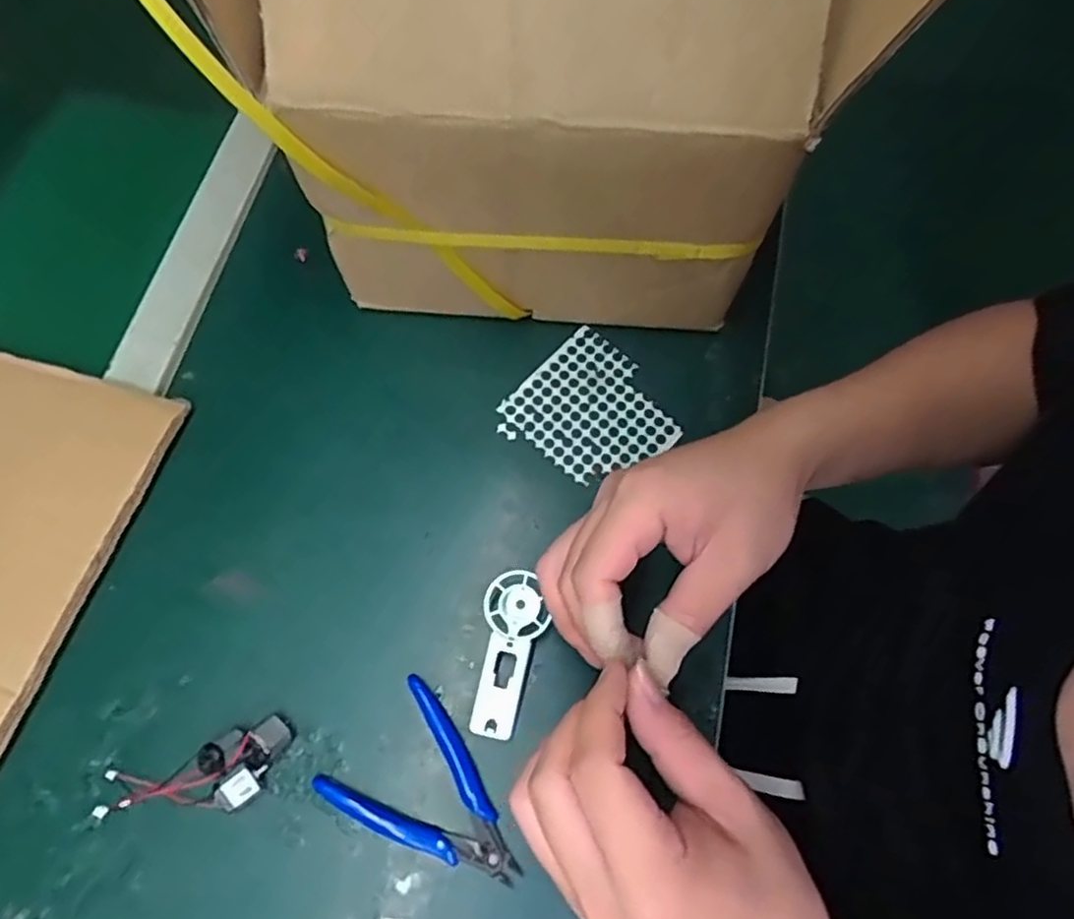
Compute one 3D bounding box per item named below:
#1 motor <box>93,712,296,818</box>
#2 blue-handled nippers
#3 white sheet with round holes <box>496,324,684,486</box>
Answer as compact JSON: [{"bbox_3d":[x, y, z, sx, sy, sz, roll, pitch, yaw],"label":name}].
[{"bbox_3d":[-0.188,0.177,0.386,0.102,0.026,0.039,-17,71,-9],"label":"motor"},{"bbox_3d":[-0.059,0.193,0.394,0.077,0.013,0.113,-42,76,-16],"label":"blue-handled nippers"},{"bbox_3d":[0.040,-0.034,0.488,0.102,0.004,0.091,42,73,13],"label":"white sheet with round holes"}]

